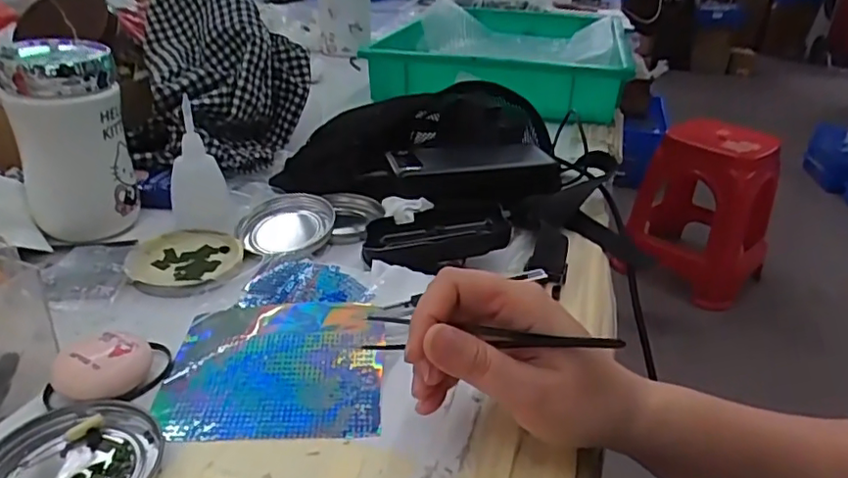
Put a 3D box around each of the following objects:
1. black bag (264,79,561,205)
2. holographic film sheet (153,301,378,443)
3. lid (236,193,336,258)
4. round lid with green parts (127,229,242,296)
[{"bbox_3d":[0.000,-0.102,0.583,0.251,0.075,0.191,5,30,3],"label":"black bag"},{"bbox_3d":[-0.086,0.074,0.346,0.121,0.009,0.102,-1,36,-3],"label":"holographic film sheet"},{"bbox_3d":[-0.110,-0.012,0.473,0.076,0.013,0.082,-4,30,-12],"label":"lid"},{"bbox_3d":[-0.176,0.016,0.438,0.076,0.013,0.076,-4,31,-12],"label":"round lid with green parts"}]

